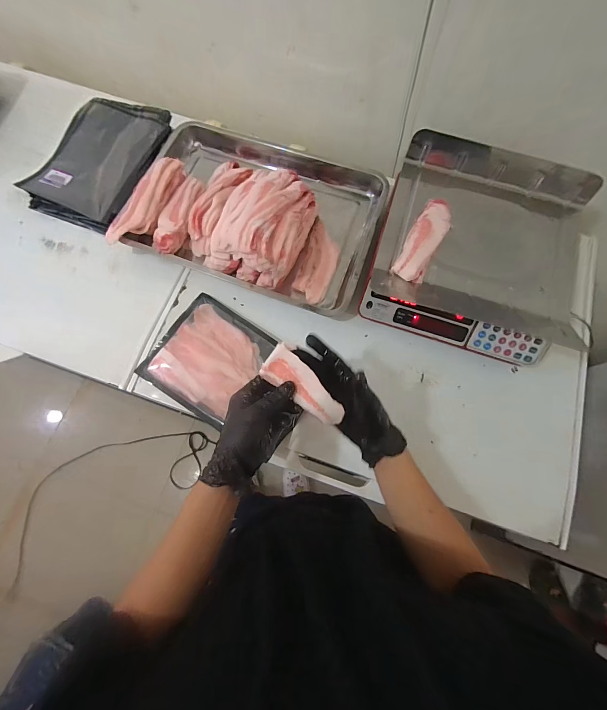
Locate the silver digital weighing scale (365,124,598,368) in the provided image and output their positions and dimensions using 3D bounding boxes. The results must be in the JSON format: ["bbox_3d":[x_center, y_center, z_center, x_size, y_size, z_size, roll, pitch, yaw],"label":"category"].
[{"bbox_3d":[0.320,-0.214,0.619,0.344,0.126,0.390,17,79,3],"label":"silver digital weighing scale"}]

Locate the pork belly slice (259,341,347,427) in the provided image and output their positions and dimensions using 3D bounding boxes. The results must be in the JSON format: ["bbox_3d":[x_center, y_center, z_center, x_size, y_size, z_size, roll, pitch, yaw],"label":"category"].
[{"bbox_3d":[0.000,0.044,0.431,0.124,0.020,0.047,44,81,4],"label":"pork belly slice"}]

